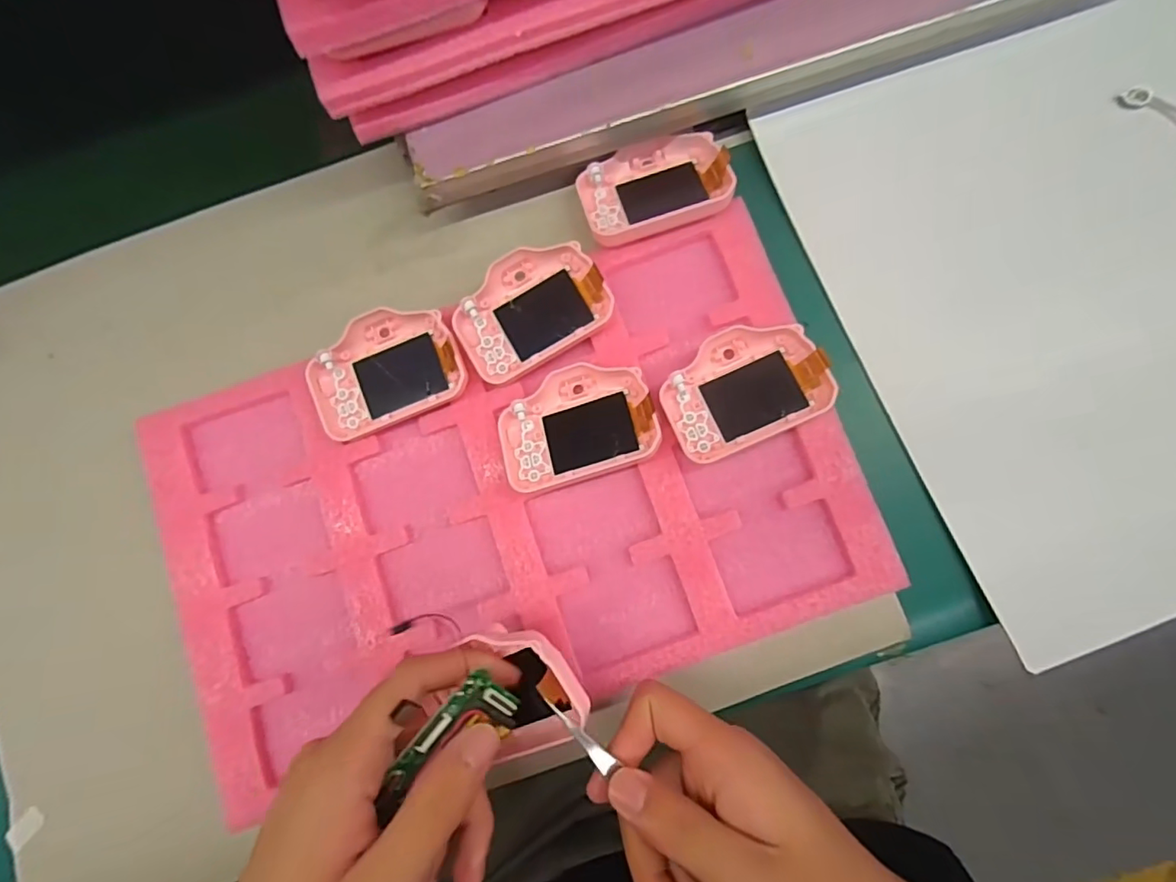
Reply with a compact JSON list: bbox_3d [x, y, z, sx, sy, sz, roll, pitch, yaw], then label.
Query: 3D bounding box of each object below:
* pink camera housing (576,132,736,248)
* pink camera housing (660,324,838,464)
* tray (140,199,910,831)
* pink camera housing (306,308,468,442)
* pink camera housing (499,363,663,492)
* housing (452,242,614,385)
[{"bbox_3d":[0.037,-0.148,0.317,0.082,0.016,0.056,-18,81,1],"label":"pink camera housing"},{"bbox_3d":[0.082,-0.029,0.295,0.081,0.022,0.060,-24,81,0],"label":"pink camera housing"},{"bbox_3d":[-0.045,0.031,0.303,0.363,0.026,0.220,-20,81,0],"label":"tray"},{"bbox_3d":[-0.113,-0.041,0.309,0.082,0.018,0.057,-22,81,0],"label":"pink camera housing"},{"bbox_3d":[-0.007,-0.011,0.298,0.082,0.019,0.060,-15,81,1],"label":"pink camera housing"},{"bbox_3d":[-0.033,-0.075,0.310,0.083,0.015,0.059,-31,81,-1],"label":"housing"}]

